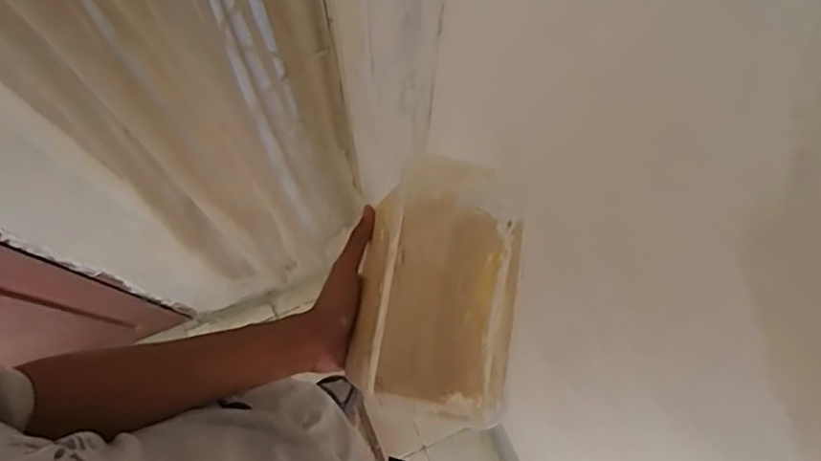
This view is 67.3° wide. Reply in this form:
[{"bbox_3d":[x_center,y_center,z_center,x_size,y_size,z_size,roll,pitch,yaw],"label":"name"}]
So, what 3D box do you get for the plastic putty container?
[{"bbox_3d":[0.018,0.059,0.532,0.119,0.118,0.196,10,75,1],"label":"plastic putty container"}]

